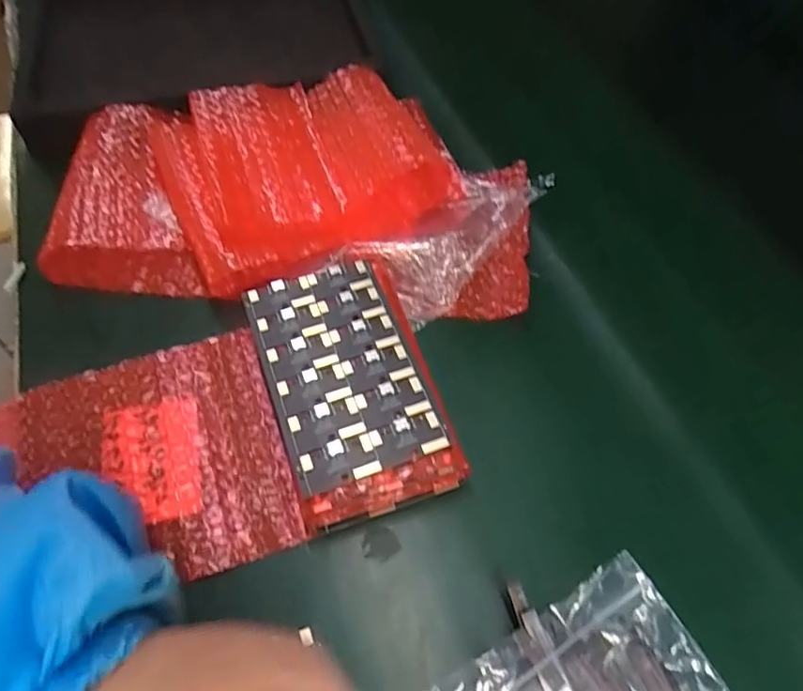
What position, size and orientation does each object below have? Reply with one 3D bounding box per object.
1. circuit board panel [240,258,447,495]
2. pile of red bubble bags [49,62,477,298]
[{"bbox_3d":[-0.035,0.010,0.319,0.079,0.004,0.133,-17,58,-12],"label":"circuit board panel"},{"bbox_3d":[-0.100,-0.120,0.414,0.269,0.048,0.175,-9,56,-4],"label":"pile of red bubble bags"}]

